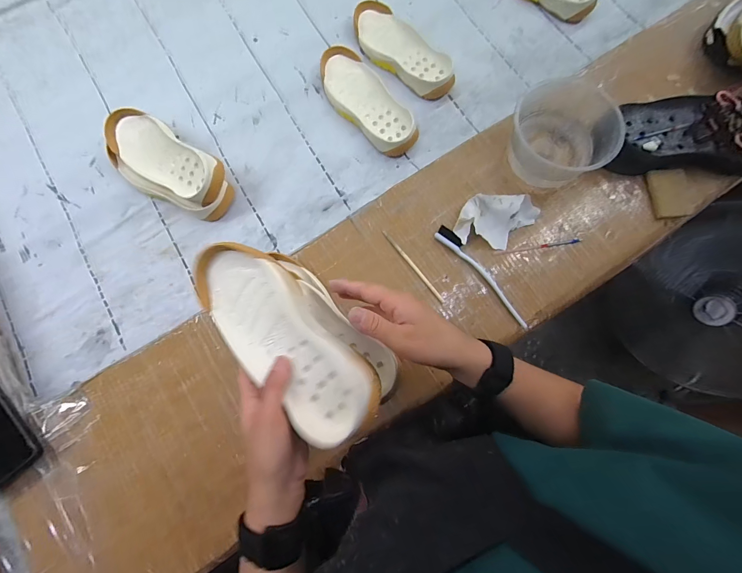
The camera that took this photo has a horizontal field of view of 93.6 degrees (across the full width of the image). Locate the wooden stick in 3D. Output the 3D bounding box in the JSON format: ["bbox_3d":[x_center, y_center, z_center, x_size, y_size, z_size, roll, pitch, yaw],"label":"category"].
[{"bbox_3d":[0.057,-0.029,0.475,0.006,0.004,0.125,-37,79,-10],"label":"wooden stick"}]

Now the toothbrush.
[{"bbox_3d":[0.150,-0.016,0.464,0.018,0.017,0.169,-41,80,-11],"label":"toothbrush"}]

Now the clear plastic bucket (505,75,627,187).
[{"bbox_3d":[0.255,-0.201,0.477,0.133,0.082,0.127,0,75,-2],"label":"clear plastic bucket"}]

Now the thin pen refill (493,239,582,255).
[{"bbox_3d":[0.230,-0.055,0.476,0.126,0.004,0.006,-10,76,-4],"label":"thin pen refill"}]

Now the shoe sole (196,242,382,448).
[{"bbox_3d":[-0.078,0.043,0.312,0.205,0.038,0.087,43,100,19],"label":"shoe sole"}]

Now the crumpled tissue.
[{"bbox_3d":[0.175,-0.093,0.476,0.118,0.031,0.071,1,75,-2],"label":"crumpled tissue"}]

